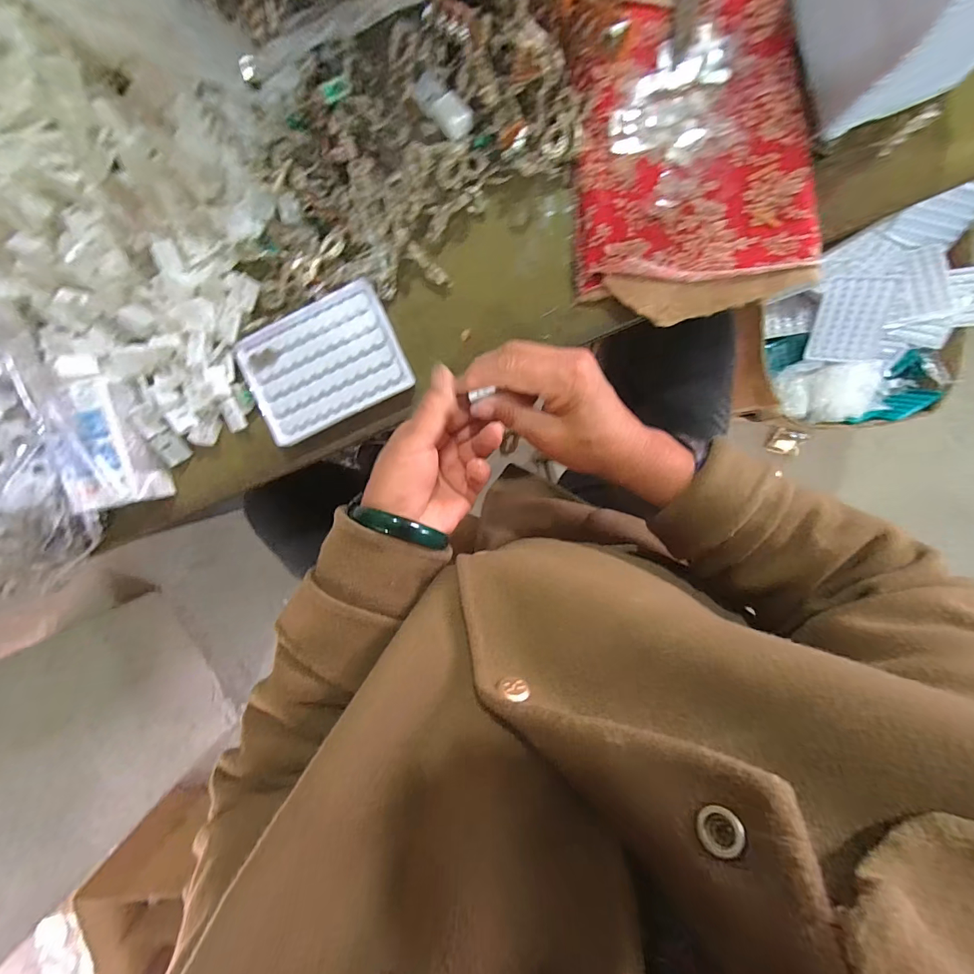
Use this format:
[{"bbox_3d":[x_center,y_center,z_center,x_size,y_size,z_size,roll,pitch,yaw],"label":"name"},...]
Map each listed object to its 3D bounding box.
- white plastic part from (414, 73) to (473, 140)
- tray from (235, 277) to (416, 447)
[{"bbox_3d":[-0.033,-0.280,0.308,0.022,0.014,0.056,-39,75,8],"label":"white plastic part"},{"bbox_3d":[-0.139,-0.104,0.356,0.130,0.009,0.095,-23,96,7],"label":"tray"}]

